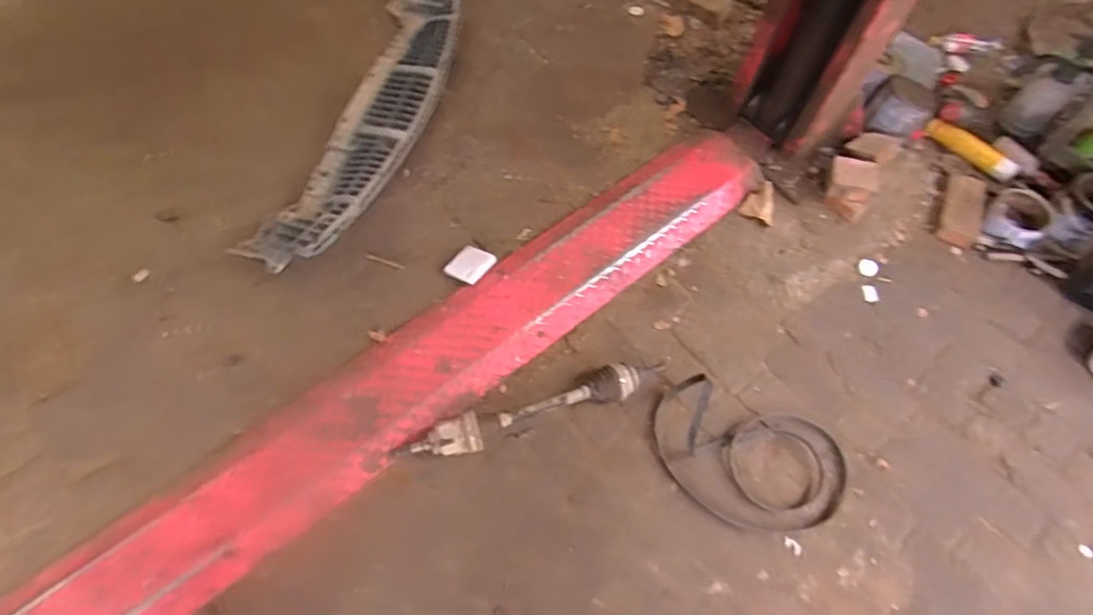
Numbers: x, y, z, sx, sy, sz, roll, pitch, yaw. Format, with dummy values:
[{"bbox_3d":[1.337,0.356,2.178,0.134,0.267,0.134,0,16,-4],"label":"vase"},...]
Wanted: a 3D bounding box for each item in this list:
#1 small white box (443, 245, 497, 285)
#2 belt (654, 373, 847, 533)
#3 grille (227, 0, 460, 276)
[{"bbox_3d":[-0.192,-0.109,1.613,0.110,0.023,0.099,29,75,25],"label":"small white box"},{"bbox_3d":[0.447,0.309,1.356,0.418,0.134,0.271,22,63,8],"label":"belt"},{"bbox_3d":[-0.473,-0.533,1.726,0.311,0.147,0.984,20,63,7],"label":"grille"}]

